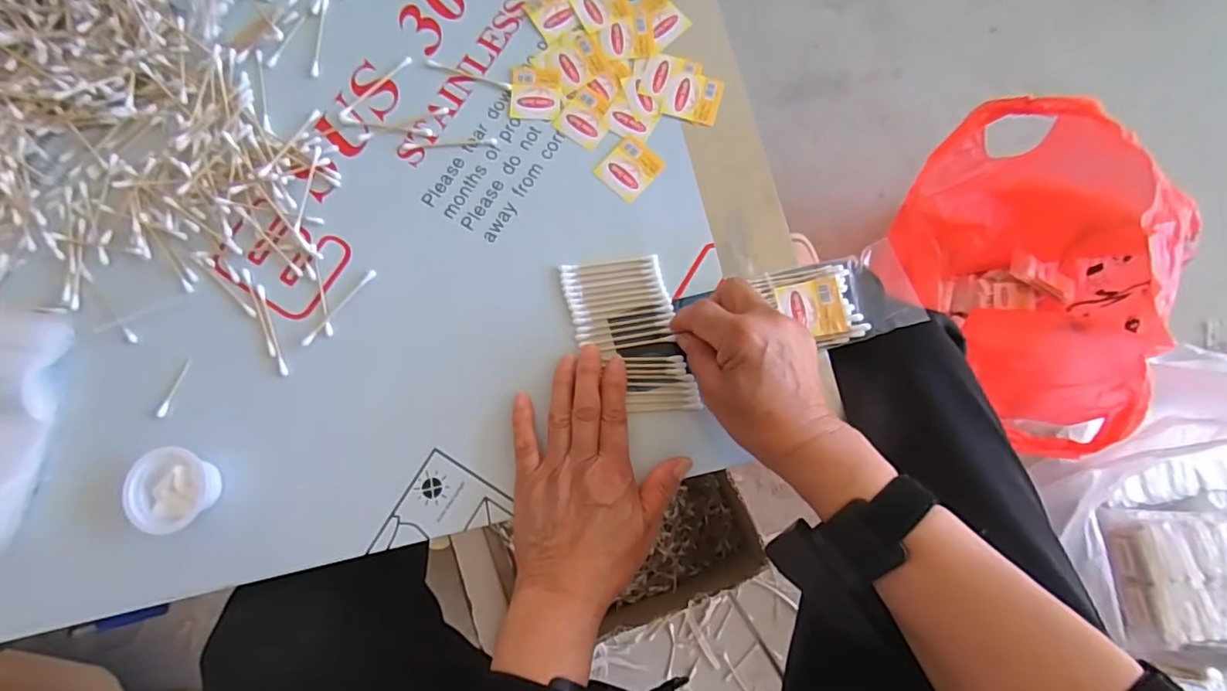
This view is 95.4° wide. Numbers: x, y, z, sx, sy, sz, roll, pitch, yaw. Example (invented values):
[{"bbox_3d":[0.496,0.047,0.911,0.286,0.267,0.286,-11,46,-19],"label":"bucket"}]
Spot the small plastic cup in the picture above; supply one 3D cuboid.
[{"bbox_3d":[-0.296,0.096,0.376,0.045,0.025,0.052,11,79,2],"label":"small plastic cup"}]

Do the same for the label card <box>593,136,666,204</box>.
[{"bbox_3d":[0.013,-0.137,0.430,0.039,0.004,0.043,41,82,7],"label":"label card"}]

